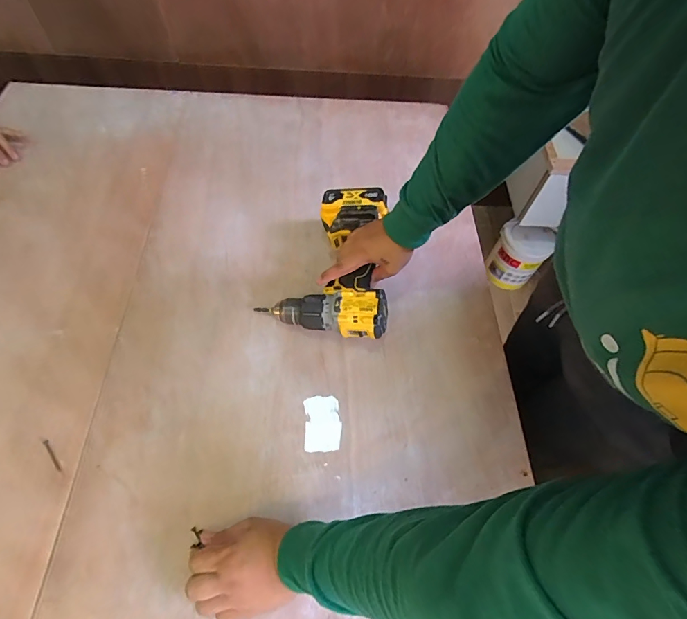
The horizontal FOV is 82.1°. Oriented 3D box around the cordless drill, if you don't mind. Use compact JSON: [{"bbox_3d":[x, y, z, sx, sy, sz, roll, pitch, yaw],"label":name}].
[{"bbox_3d":[-0.005,-0.083,0.625,0.175,0.082,0.235,13,61,4],"label":"cordless drill"}]

